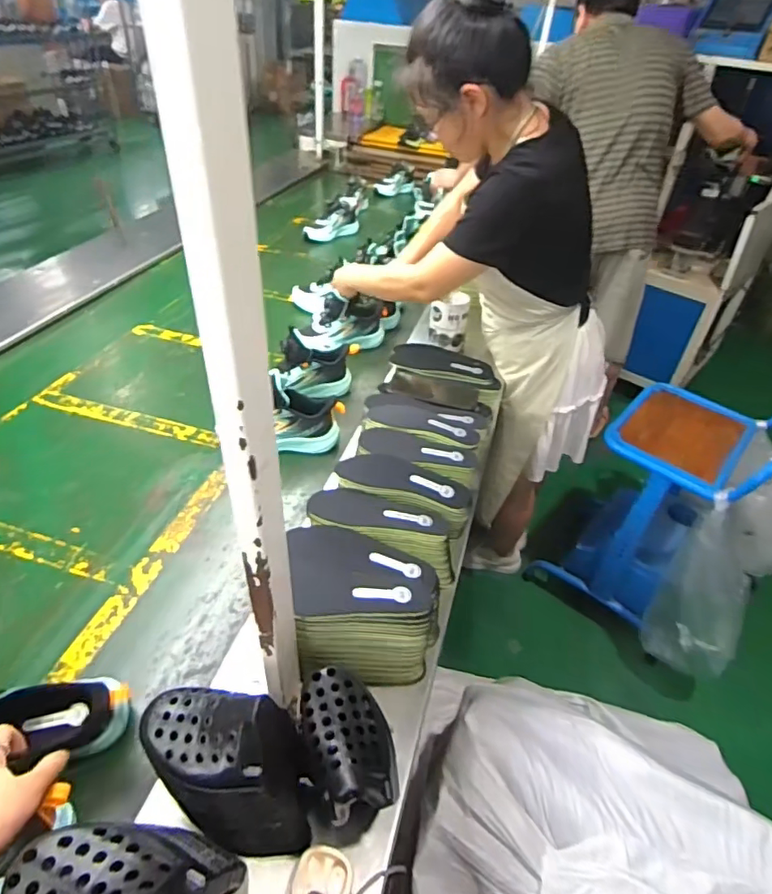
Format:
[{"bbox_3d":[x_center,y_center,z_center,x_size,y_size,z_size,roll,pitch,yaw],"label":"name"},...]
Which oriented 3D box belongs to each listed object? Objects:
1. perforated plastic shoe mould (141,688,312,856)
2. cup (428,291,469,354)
[{"bbox_3d":[-0.140,0.276,0.474,0.147,0.130,0.090,9,40,6],"label":"perforated plastic shoe mould"},{"bbox_3d":[0.139,-0.283,1.244,0.094,0.107,0.079,8,40,4],"label":"cup"}]

